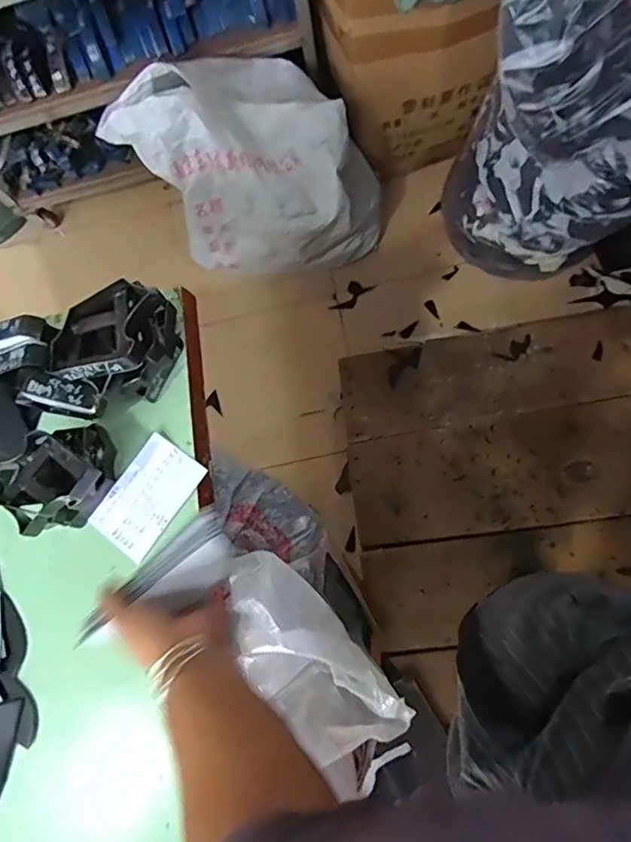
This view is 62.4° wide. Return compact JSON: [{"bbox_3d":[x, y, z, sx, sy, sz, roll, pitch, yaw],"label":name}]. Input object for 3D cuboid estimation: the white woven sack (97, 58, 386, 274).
[{"bbox_3d":[-0.163,-0.697,1.447,0.699,0.456,0.406,-8,76,-2],"label":"white woven sack"}]

